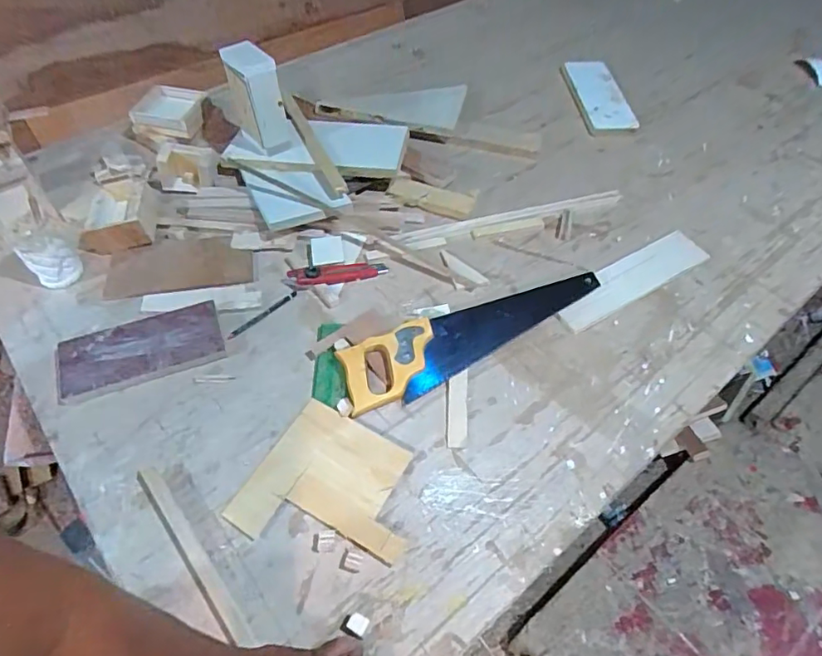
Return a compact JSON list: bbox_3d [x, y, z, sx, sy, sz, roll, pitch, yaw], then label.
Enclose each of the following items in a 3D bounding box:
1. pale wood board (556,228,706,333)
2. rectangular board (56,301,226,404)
[{"bbox_3d":[0.342,-0.078,0.831,0.290,0.018,0.072,-26,56,-19],"label":"pale wood board"},{"bbox_3d":[-0.373,0.031,0.734,0.216,0.024,0.097,-16,53,-13],"label":"rectangular board"}]

